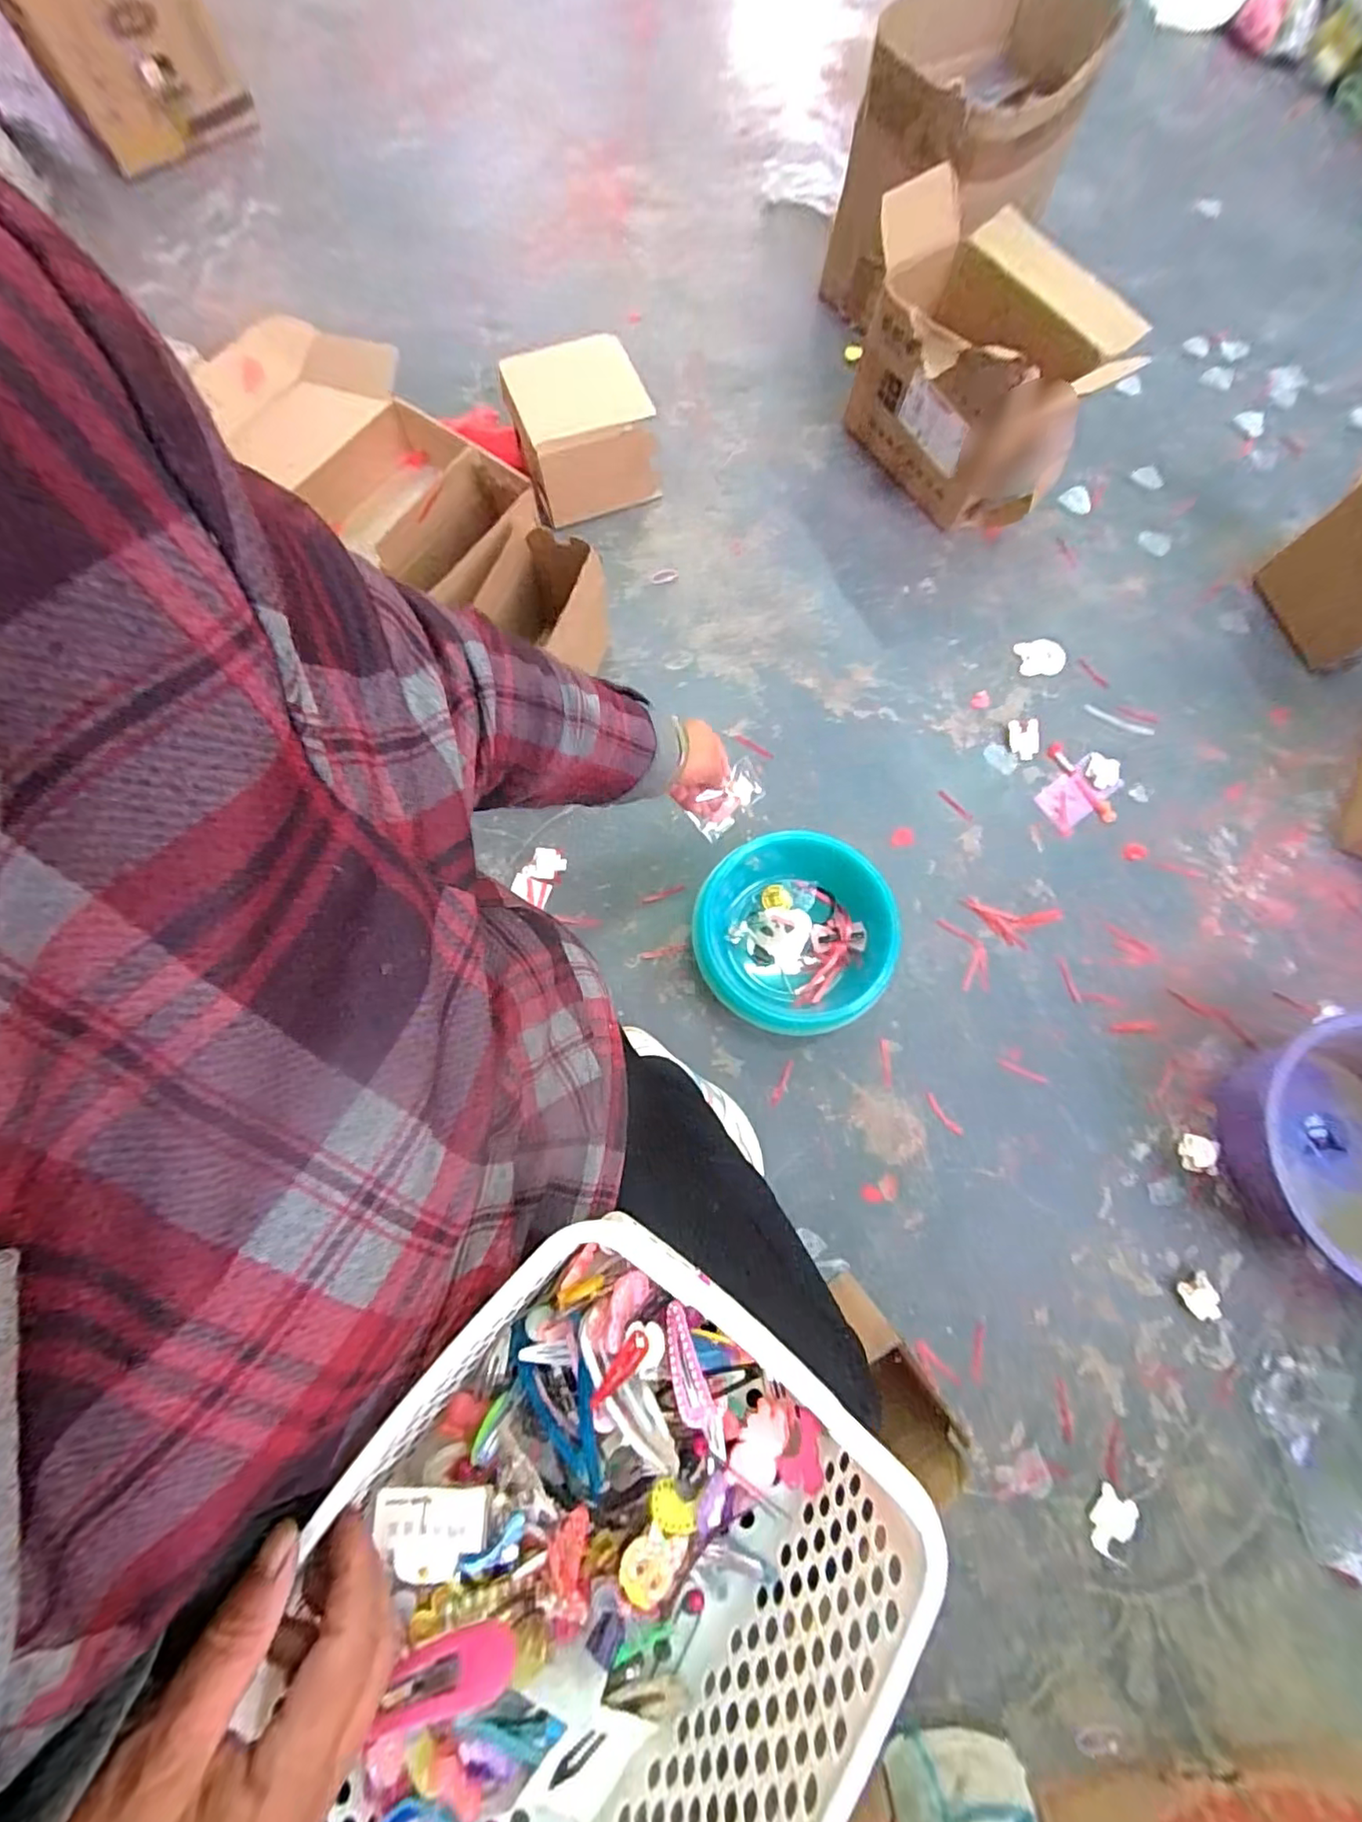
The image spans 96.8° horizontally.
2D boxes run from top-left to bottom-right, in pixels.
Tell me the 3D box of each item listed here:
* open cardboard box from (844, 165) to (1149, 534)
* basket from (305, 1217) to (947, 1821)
[{"bbox_3d":[0.424,-0.760,0.851,0.238,0.246,0.352,-38,80,-10],"label":"open cardboard box"},{"bbox_3d":[-0.050,0.297,0.253,0.188,0.097,0.284,40,80,8],"label":"basket"}]

